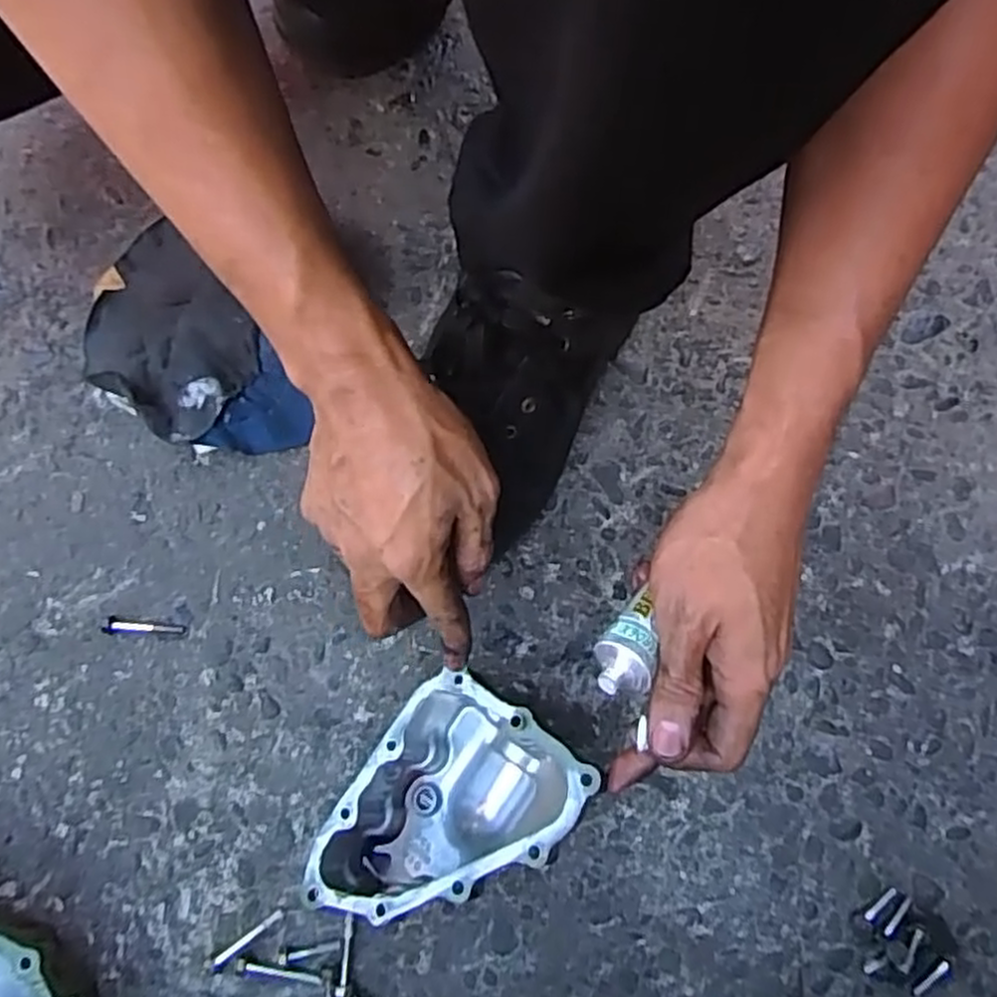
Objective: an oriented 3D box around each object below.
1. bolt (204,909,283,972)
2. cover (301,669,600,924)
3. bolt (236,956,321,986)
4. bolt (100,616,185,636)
[{"bbox_3d":[-0.150,0.260,0.453,0.052,0.009,0.008,-33,79,-6],"label":"bolt"},{"bbox_3d":[-0.027,0.176,0.433,0.137,0.067,0.143,30,83,32],"label":"cover"},{"bbox_3d":[-0.127,0.275,0.447,0.050,0.004,0.007,11,78,4],"label":"bolt"},{"bbox_3d":[-0.226,0.081,0.490,0.052,0.008,0.009,1,78,1],"label":"bolt"}]

